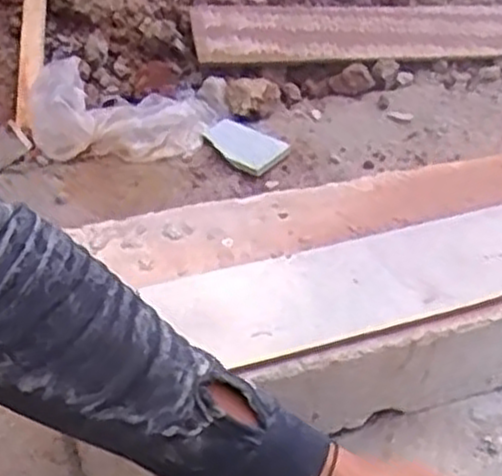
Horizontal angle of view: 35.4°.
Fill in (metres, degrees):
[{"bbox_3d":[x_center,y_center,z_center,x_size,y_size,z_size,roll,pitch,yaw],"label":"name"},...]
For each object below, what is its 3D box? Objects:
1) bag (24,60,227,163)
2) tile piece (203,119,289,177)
[{"bbox_3d":[-0.139,-0.154,0.946,0.245,0.062,0.120,-7,41,-16],"label":"bag"},{"bbox_3d":[-0.011,-0.109,0.940,0.099,0.010,0.071,28,44,24],"label":"tile piece"}]

